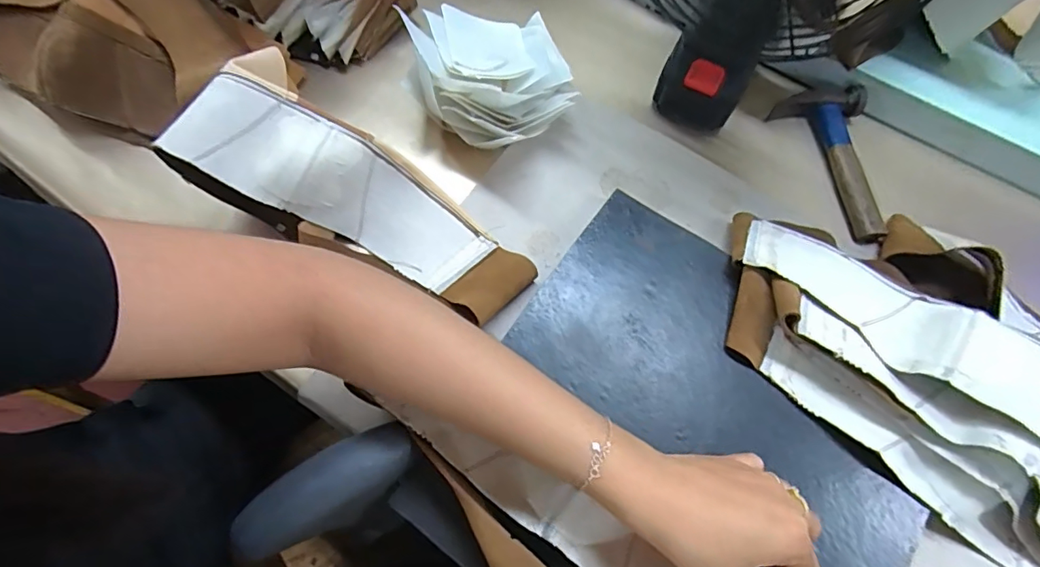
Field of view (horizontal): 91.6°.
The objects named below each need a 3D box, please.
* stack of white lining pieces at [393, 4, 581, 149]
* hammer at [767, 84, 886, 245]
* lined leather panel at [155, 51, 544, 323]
[{"bbox_3d":[-0.025,-0.188,0.462,0.137,0.082,0.137,-19,68,-10],"label":"stack of white lining pieces"},{"bbox_3d":[0.308,-0.115,0.477,0.084,0.024,0.156,-8,67,-5],"label":"hammer"},{"bbox_3d":[-0.122,-0.069,0.410,0.282,0.064,0.115,32,67,-12],"label":"lined leather panel"}]

